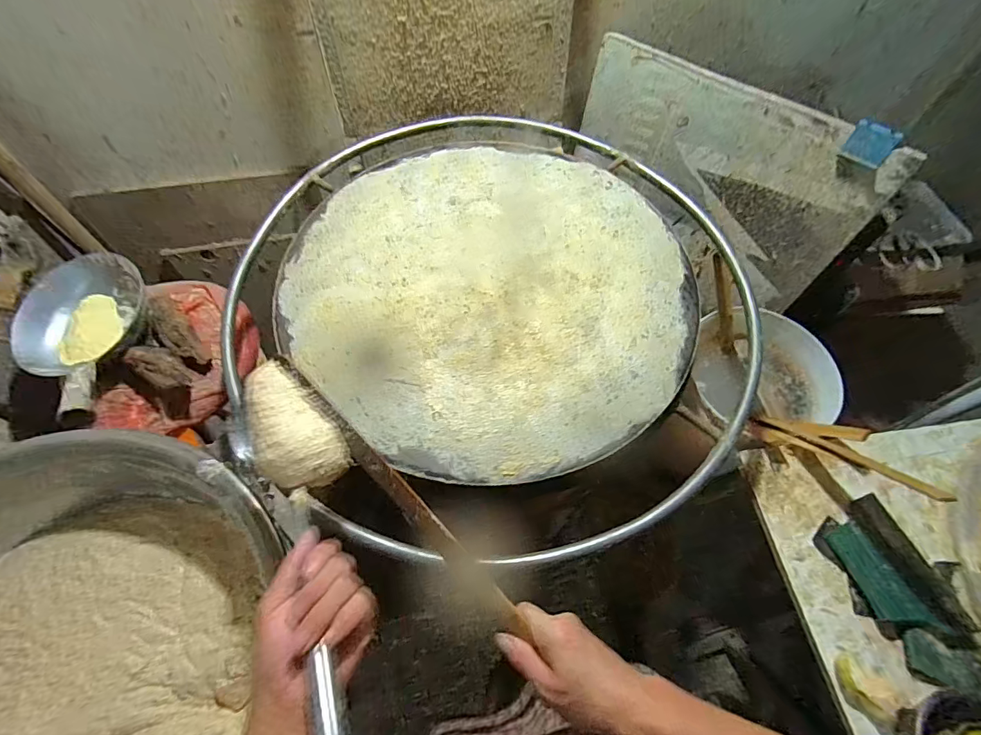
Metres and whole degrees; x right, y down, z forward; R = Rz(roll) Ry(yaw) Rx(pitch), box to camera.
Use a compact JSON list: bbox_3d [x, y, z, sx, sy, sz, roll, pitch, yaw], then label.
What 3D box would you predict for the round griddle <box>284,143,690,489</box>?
[{"bbox_3d":[0.007,-0.142,0.688,0.592,0.023,0.600,0,60,0],"label":"round griddle"}]

